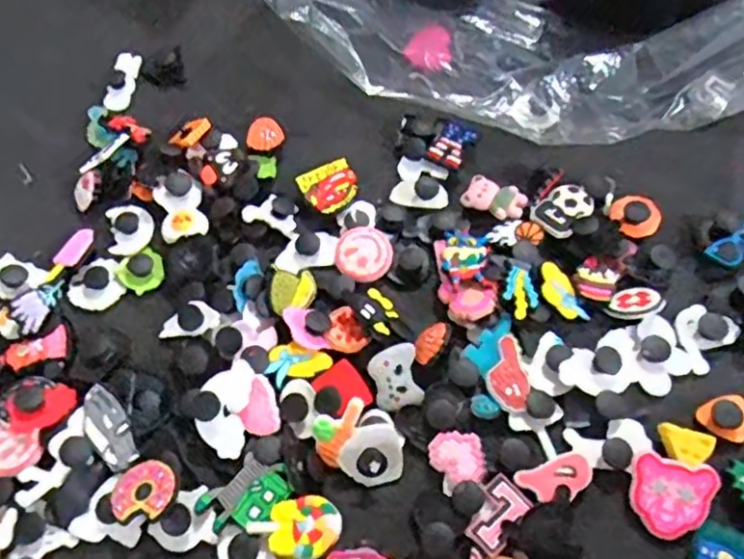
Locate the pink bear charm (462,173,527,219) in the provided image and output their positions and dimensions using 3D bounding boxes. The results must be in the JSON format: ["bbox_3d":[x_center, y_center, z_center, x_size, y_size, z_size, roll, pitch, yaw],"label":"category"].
[{"bbox_3d":[0.058,-0.038,0.314,0.028,0.006,0.017,23,65,15],"label":"pink bear charm"}]

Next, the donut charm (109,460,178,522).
[{"bbox_3d":[-0.087,0.080,0.254,0.026,0.004,0.023,-2,51,11],"label":"donut charm"}]

